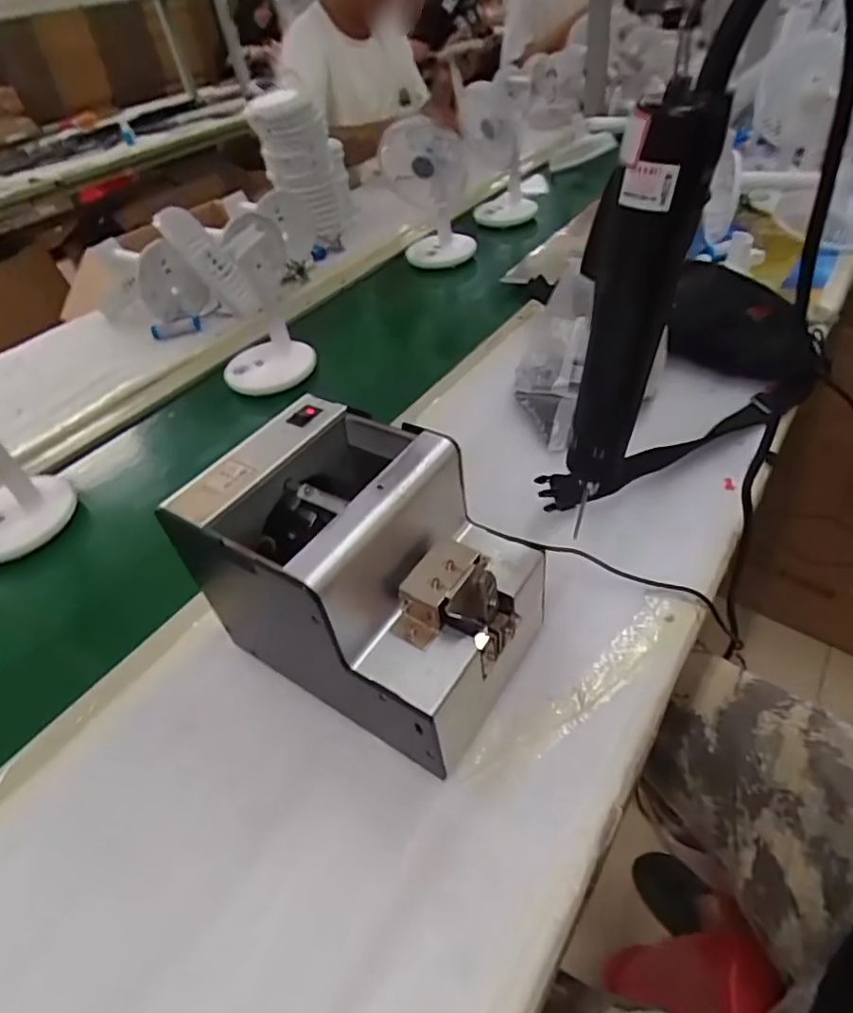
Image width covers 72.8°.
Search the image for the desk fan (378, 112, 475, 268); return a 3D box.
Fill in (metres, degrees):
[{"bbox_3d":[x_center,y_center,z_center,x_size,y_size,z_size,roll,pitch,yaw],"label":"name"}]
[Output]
[{"bbox_3d":[0.002,-0.479,0.900,0.125,0.210,0.117,-10,42,1],"label":"desk fan"}]

